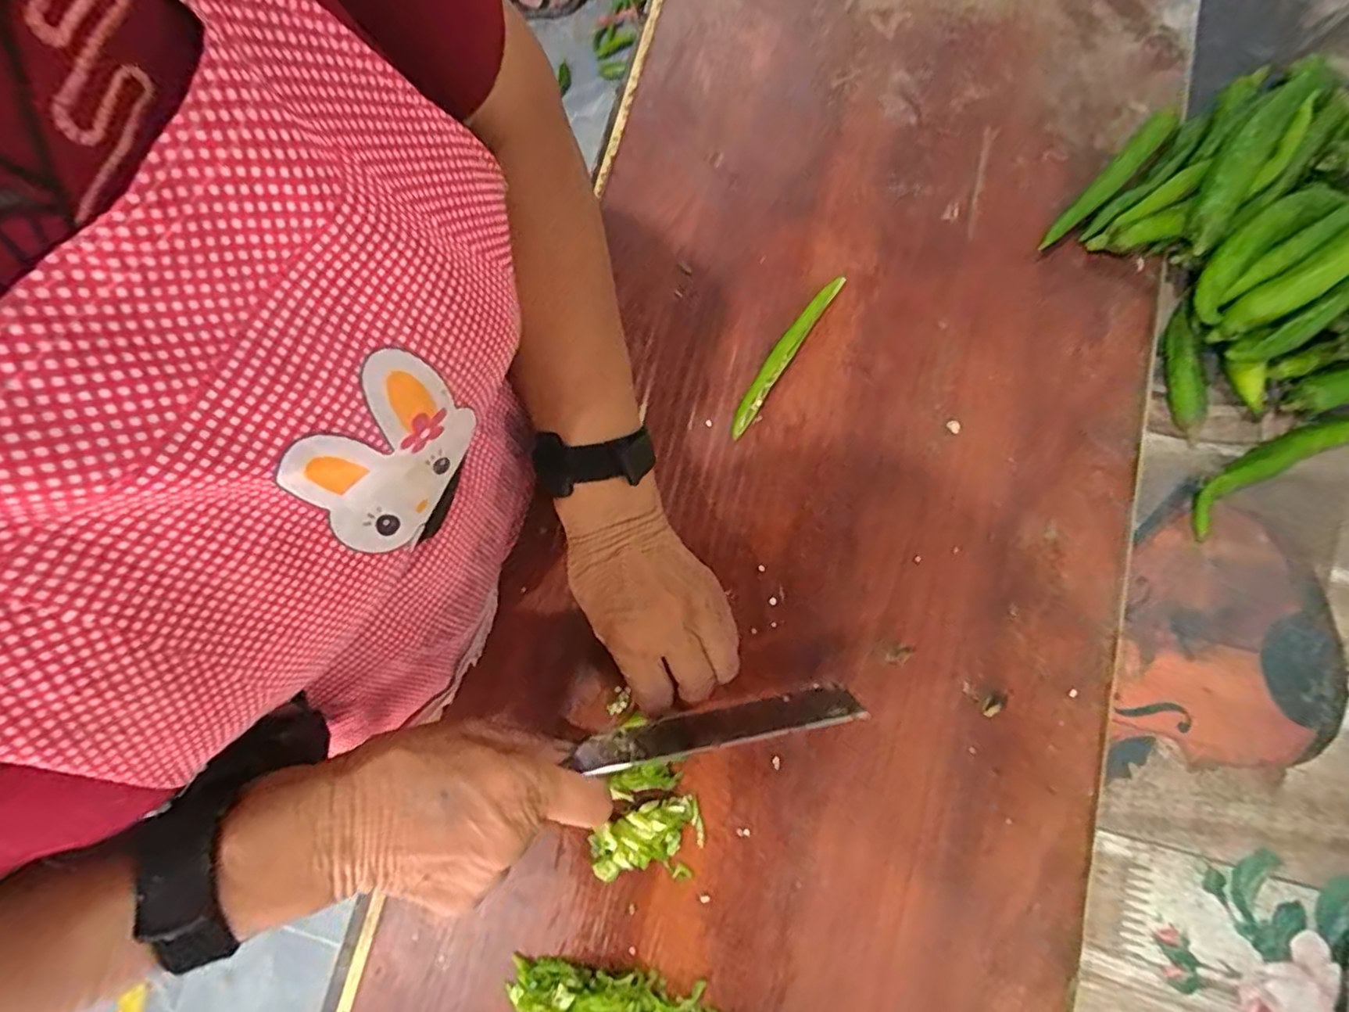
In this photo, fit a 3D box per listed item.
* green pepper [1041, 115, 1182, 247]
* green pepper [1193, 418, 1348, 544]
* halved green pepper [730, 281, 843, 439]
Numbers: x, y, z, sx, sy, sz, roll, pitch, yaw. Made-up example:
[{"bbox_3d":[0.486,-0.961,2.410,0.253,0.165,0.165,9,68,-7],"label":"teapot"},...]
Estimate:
[{"bbox_3d":[0.304,-0.227,0.427,0.018,0.016,0.132,42,83,9],"label":"green pepper"},{"bbox_3d":[0.387,-0.027,0.392,0.136,0.018,0.031,-30,80,-5],"label":"green pepper"},{"bbox_3d":[0.075,-0.104,0.423,0.014,0.008,0.131,33,81,7],"label":"halved green pepper"}]

